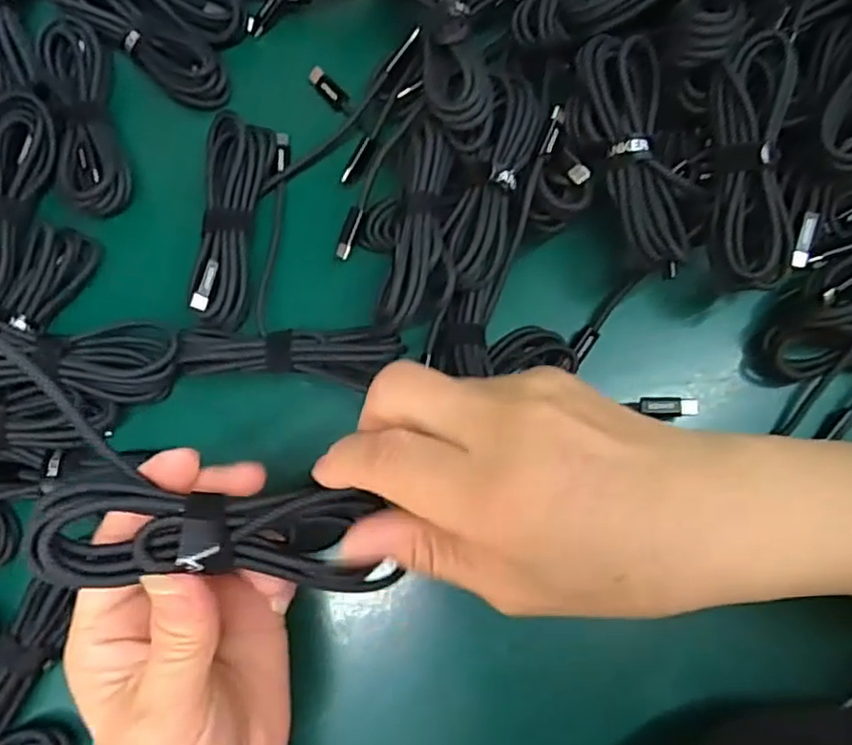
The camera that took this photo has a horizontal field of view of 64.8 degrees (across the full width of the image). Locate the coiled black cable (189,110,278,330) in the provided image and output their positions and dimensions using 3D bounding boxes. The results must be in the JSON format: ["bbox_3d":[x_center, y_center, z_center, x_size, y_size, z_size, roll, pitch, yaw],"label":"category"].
[{"bbox_3d":[-0.101,-0.078,0.340,0.033,0.023,0.108,7,80,0],"label":"coiled black cable"}]

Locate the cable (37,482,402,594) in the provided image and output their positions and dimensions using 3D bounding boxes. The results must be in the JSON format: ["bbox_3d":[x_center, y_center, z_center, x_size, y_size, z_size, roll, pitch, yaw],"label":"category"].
[{"bbox_3d":[-0.064,0.051,0.207,0.102,0.017,0.030,5,80,-9],"label":"cable"}]

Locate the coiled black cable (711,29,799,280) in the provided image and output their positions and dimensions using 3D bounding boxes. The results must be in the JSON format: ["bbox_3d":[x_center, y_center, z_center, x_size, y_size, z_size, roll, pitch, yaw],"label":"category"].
[{"bbox_3d":[0.146,-0.094,0.303,0.029,0.022,0.105,-2,94,-1],"label":"coiled black cable"}]

